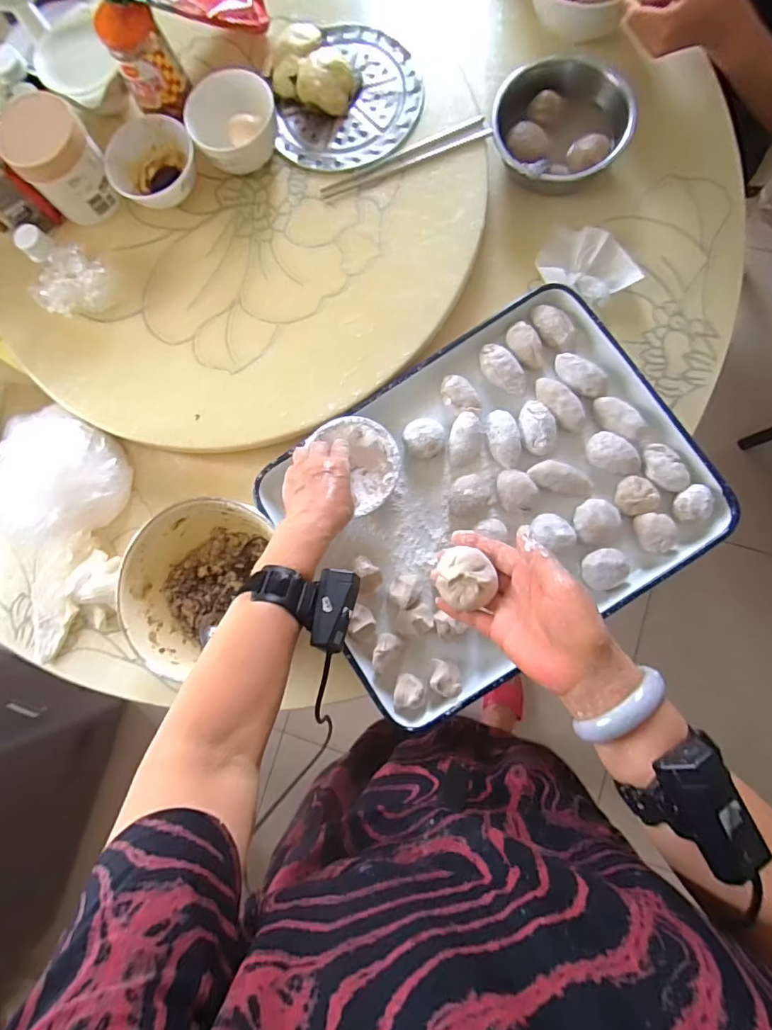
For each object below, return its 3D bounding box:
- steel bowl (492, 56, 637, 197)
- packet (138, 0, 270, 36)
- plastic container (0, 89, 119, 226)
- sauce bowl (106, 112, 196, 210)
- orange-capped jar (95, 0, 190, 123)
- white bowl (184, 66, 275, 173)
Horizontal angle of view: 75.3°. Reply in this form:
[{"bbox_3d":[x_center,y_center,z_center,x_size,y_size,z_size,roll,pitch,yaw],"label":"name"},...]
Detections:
[{"bbox_3d":[0.212,-0.467,0.614,0.153,0.085,0.131,-3,84,6],"label":"steel bowl"},{"bbox_3d":[-0.232,-0.634,0.620,0.070,0.041,0.184,46,55,9],"label":"packet"},{"bbox_3d":[-0.408,-0.447,0.630,0.094,0.093,0.103,-1,84,7],"label":"plastic container"},{"bbox_3d":[-0.295,-0.448,0.644,0.108,0.052,0.106,-1,84,7],"label":"sauce bowl"},{"bbox_3d":[-0.293,-0.552,0.599,0.063,0.113,0.053,14,86,8],"label":"orange-capped jar"},{"bbox_3d":[-0.185,-0.481,0.626,0.104,0.074,0.099,-1,84,7],"label":"white bowl"}]

